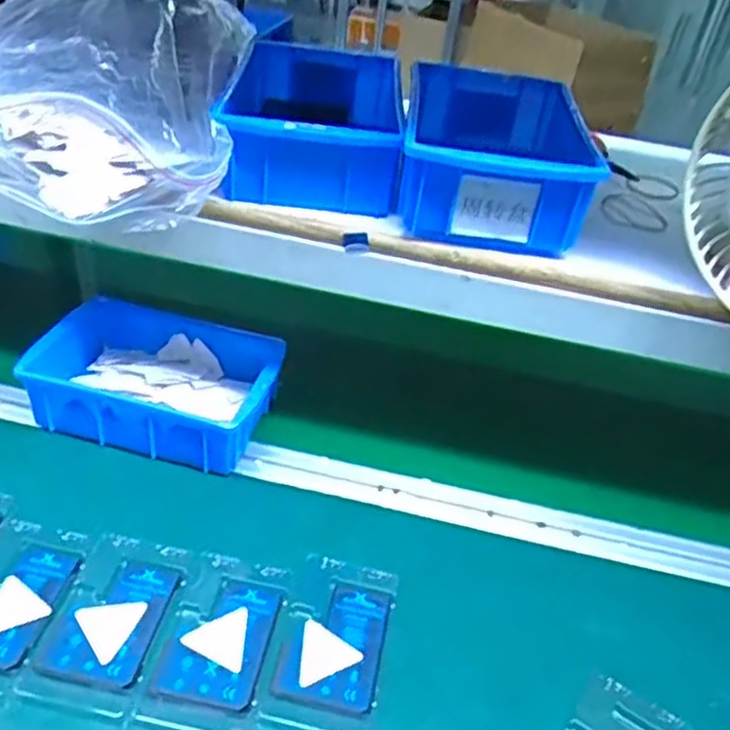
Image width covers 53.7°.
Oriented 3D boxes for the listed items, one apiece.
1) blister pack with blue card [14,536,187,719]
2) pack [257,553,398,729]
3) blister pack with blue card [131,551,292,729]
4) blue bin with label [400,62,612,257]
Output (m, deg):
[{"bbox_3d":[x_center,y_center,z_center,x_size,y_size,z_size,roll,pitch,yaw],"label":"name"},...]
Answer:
[{"bbox_3d":[-0.172,0.172,0.495,0.071,0.006,0.122,12,37,5],"label":"blister pack with blue card"},{"bbox_3d":[-0.021,0.190,0.499,0.070,0.004,0.125,13,37,6],"label":"pack"},{"bbox_3d":[-0.098,0.185,0.492,0.072,0.004,0.126,12,37,4],"label":"blister pack with blue card"},{"bbox_3d":[0.099,-0.163,0.561,0.133,0.076,0.202,9,37,0],"label":"blue bin with label"}]

